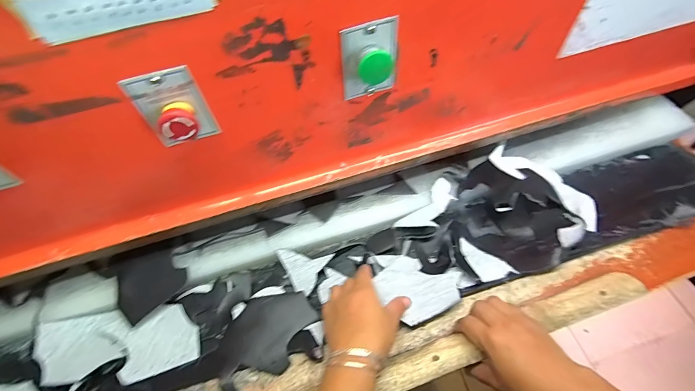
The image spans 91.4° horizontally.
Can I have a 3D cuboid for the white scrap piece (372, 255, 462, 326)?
[{"bbox_3d":[0.098,0.123,0.488,0.106,0.013,0.110,-20,44,-15],"label":"white scrap piece"}]

